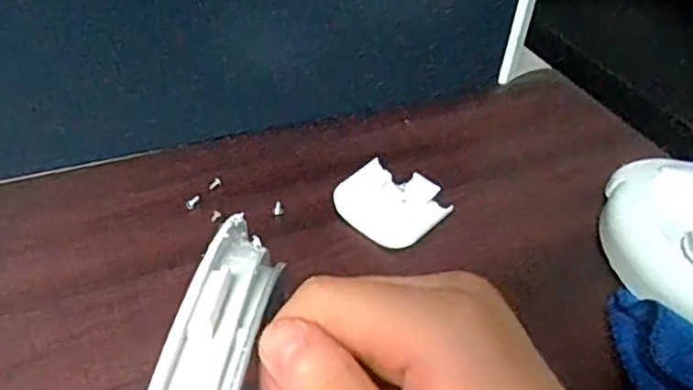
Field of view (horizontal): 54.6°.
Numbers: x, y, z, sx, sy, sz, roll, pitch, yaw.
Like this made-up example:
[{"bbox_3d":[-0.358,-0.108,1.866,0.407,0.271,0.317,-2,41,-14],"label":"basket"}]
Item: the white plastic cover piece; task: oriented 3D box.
[{"bbox_3d":[0.038,0.004,0.515,0.075,0.013,0.083,36,49,29],"label":"white plastic cover piece"}]

